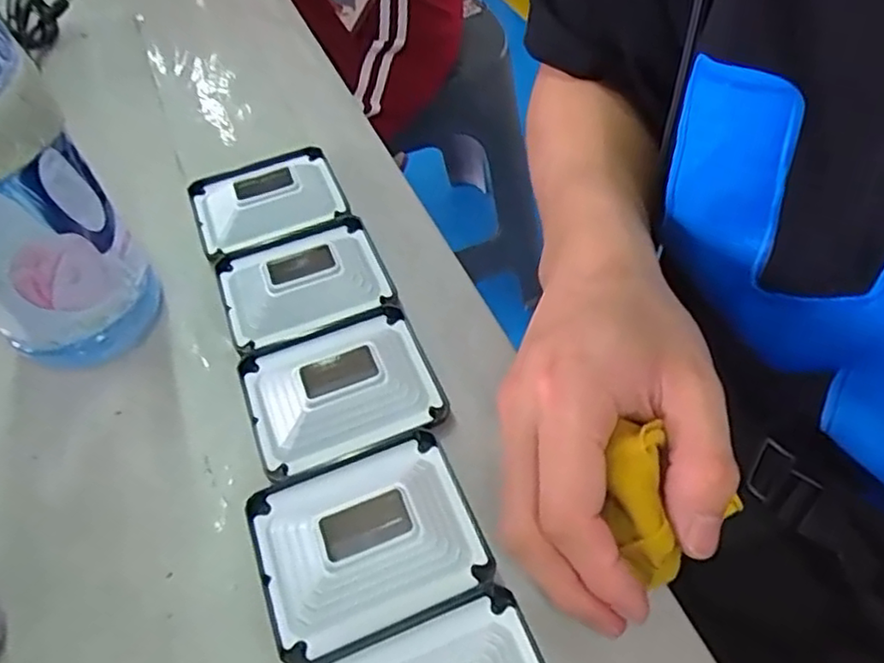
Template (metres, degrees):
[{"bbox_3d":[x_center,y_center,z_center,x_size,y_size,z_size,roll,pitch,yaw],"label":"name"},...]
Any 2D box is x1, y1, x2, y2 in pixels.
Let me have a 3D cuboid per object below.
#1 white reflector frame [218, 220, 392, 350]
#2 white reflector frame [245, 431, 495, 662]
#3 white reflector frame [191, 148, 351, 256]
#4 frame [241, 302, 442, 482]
[{"bbox_3d":[-0.070,-0.029,0.334,0.076,0.014,0.060,-19,52,-11],"label":"white reflector frame"},{"bbox_3d":[-0.030,0.074,0.252,0.079,0.017,0.069,-20,52,-11],"label":"white reflector frame"},{"bbox_3d":[-0.098,-0.077,0.373,0.080,0.015,0.061,-20,52,-11],"label":"white reflector frame"},{"bbox_3d":[-0.045,0.023,0.294,0.079,0.015,0.067,-19,52,-11],"label":"frame"}]

